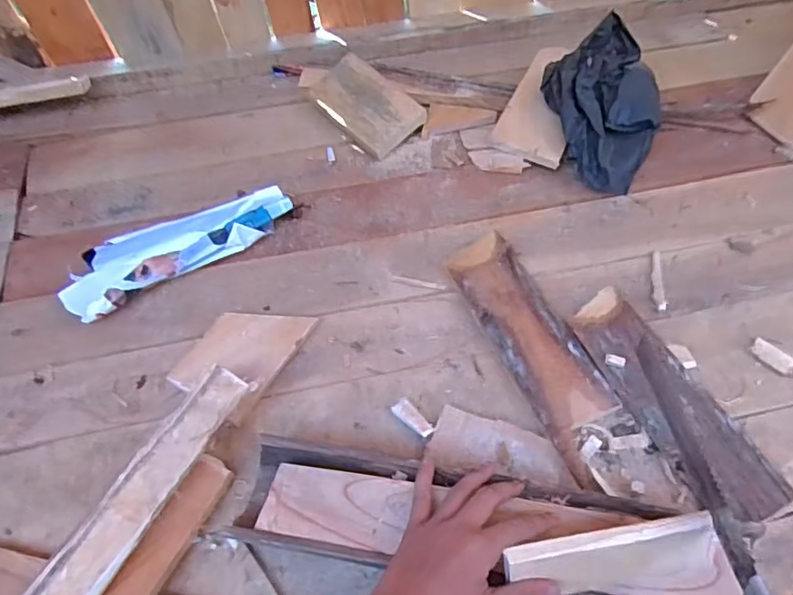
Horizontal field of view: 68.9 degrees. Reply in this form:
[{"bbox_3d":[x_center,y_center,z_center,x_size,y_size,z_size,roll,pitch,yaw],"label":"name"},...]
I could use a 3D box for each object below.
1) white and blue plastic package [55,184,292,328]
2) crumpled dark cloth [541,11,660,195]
[{"bbox_3d":[-0.251,-0.059,0.674,0.270,0.051,0.085,-32,61,-18],"label":"white and blue plastic package"},{"bbox_3d":[0.264,-0.256,0.766,0.141,0.082,0.258,8,57,8],"label":"crumpled dark cloth"}]

